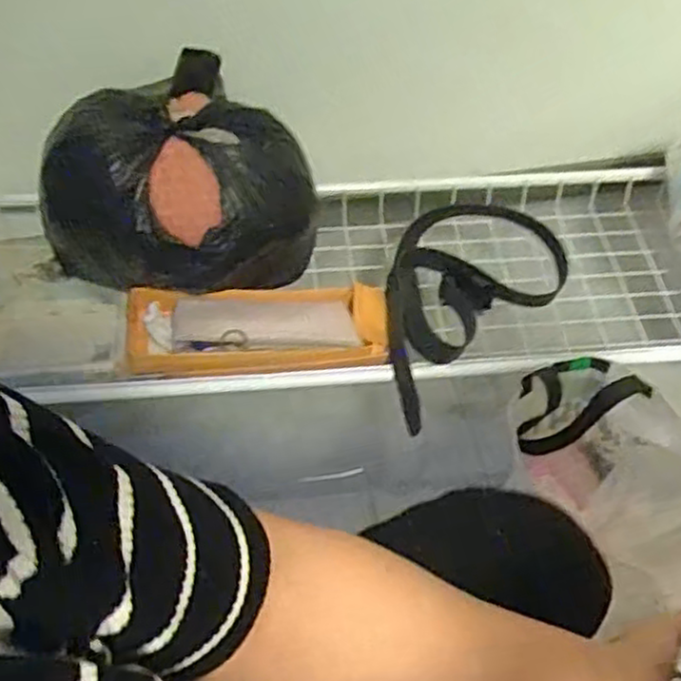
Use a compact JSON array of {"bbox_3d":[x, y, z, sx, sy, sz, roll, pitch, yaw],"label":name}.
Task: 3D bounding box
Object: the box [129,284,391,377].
[{"bbox_3d":[-0.091,-0.017,0.817,0.294,0.050,0.113,-4,57,-5],"label":"box"}]

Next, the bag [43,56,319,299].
[{"bbox_3d":[-0.170,-0.150,0.787,0.245,0.187,0.225,-36,65,-22],"label":"bag"}]

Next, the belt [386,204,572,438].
[{"bbox_3d":[0.132,-0.070,0.888,0.202,0.072,0.366,39,64,20],"label":"belt"}]

